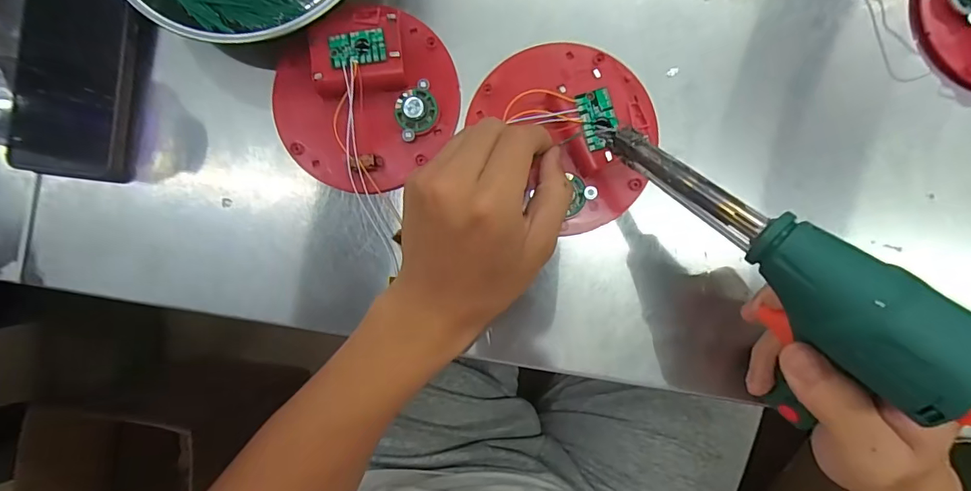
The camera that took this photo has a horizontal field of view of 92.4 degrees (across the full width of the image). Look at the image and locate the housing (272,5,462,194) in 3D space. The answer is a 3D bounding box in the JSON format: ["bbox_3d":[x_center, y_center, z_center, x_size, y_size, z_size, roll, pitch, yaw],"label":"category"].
[{"bbox_3d":[-0.077,-0.094,0.304,0.117,0.021,0.108,0,88,4],"label":"housing"}]

